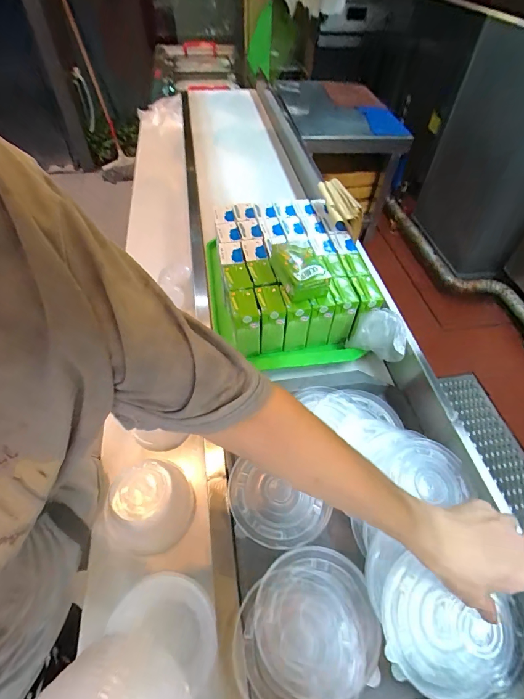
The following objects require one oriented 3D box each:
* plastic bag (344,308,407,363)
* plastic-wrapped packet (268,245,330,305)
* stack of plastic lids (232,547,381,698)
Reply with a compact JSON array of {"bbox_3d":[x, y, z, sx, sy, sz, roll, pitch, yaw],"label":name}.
[{"bbox_3d":[0.200,-0.024,0.600,0.092,0.078,0.046,21,53,14],"label":"plastic bag"},{"bbox_3d":[0.060,-0.136,0.593,0.067,0.036,0.124,-14,53,-12],"label":"plastic-wrapped packet"},{"bbox_3d":[0.053,0.313,0.390,0.141,0.017,0.166,35,58,24],"label":"stack of plastic lids"}]

